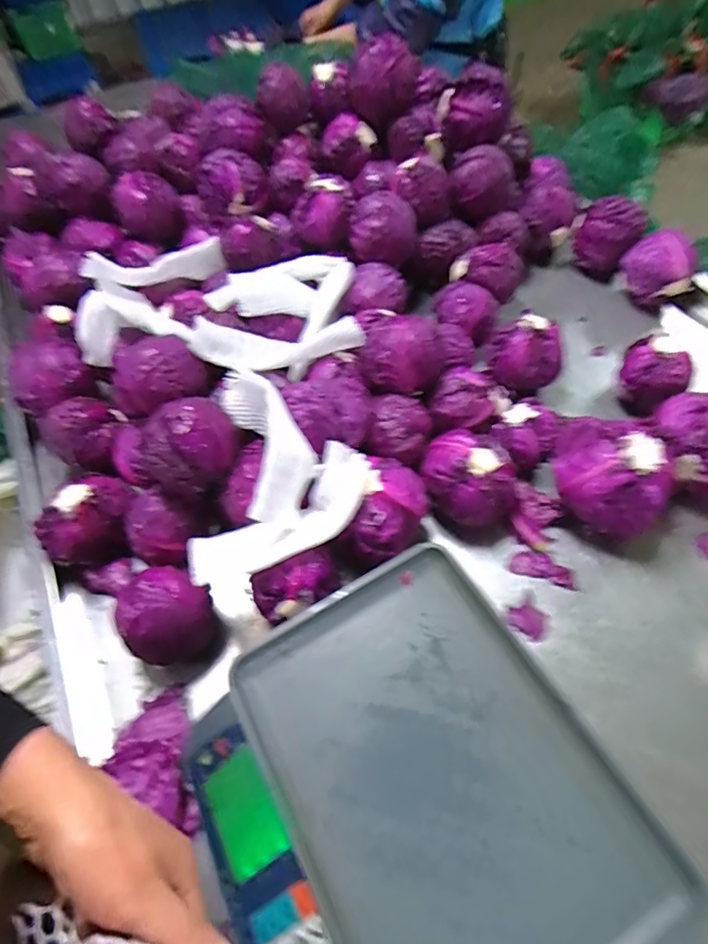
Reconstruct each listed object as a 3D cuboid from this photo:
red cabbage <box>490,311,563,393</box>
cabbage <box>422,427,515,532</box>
[{"bbox_3d":[0.251,-0.174,0.766,0.103,0.094,0.099,1,57,5],"label":"red cabbage"},{"bbox_3d":[0.139,0.008,0.652,0.096,0.100,0.114,-19,58,-8],"label":"cabbage"}]

